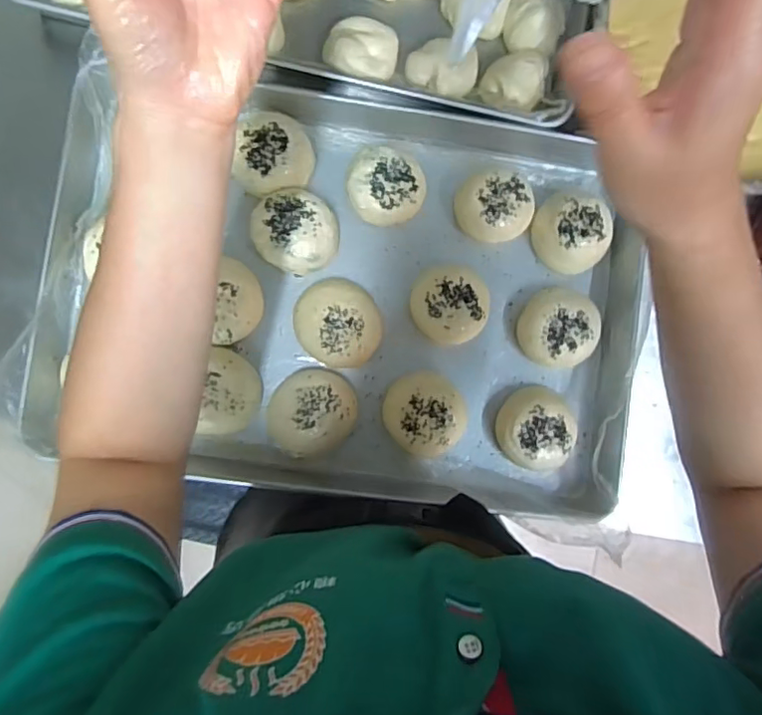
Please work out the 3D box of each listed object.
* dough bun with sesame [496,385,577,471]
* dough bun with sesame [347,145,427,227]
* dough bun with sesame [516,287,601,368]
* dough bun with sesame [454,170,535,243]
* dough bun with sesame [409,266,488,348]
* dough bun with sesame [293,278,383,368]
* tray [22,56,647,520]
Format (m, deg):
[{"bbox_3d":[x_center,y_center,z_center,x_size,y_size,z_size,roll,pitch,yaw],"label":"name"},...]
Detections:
[{"bbox_3d":[0.164,0.074,0.597,0.074,0.034,0.084,12,86,-4],"label":"dough bun with sesame"},{"bbox_3d":[0.005,-0.177,0.598,0.078,0.045,0.075,0,87,-5],"label":"dough bun with sesame"},{"bbox_3d":[0.190,-0.031,0.606,0.078,0.041,0.083,0,87,-5],"label":"dough bun with sesame"},{"bbox_3d":[0.121,-0.160,0.608,0.076,0.045,0.073,0,87,-5],"label":"dough bun with sesame"},{"bbox_3d":[0.073,-0.054,0.600,0.079,0.039,0.078,0,87,-5],"label":"dough bun with sesame"},{"bbox_3d":[-0.044,-0.038,0.590,0.084,0.035,0.097,-36,91,-6],"label":"dough bun with sesame"},{"bbox_3d":[-0.030,-0.067,0.596,0.601,0.059,0.412,8,87,-5],"label":"tray"}]

